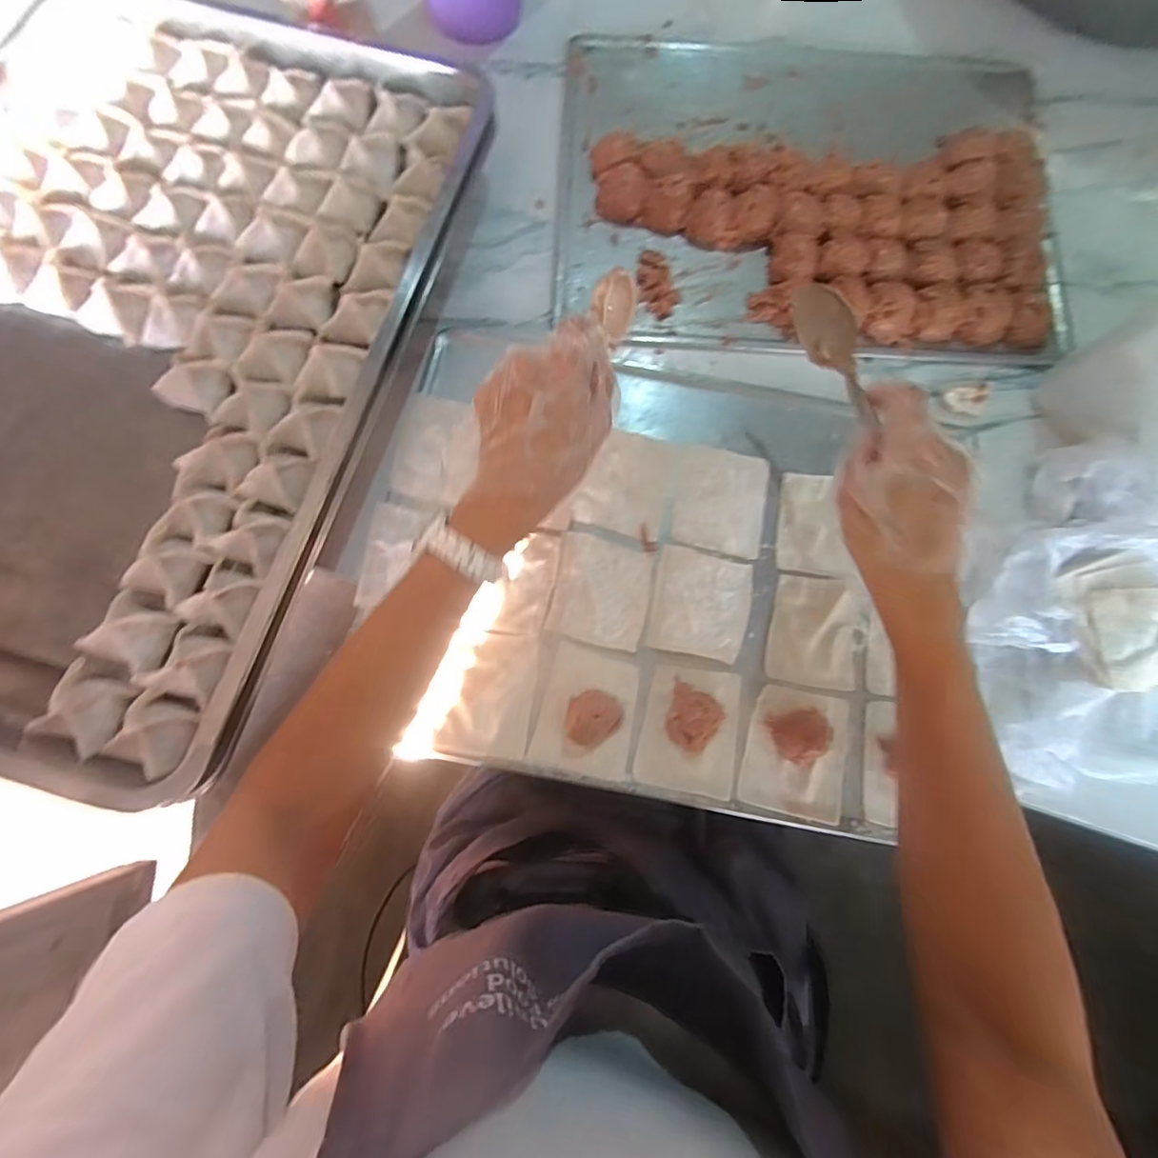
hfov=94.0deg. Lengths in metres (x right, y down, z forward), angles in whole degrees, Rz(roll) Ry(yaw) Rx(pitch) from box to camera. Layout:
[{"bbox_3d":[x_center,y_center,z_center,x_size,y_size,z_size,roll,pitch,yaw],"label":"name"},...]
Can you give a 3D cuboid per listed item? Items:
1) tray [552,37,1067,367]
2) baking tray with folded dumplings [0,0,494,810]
[{"bbox_3d":[0.210,-0.362,0.491,0.447,0.027,0.339,3,78,-1],"label":"tray"},{"bbox_3d":[-0.332,-0.186,0.408,0.404,0.075,0.595,15,78,1],"label":"baking tray with folded dumplings"}]

